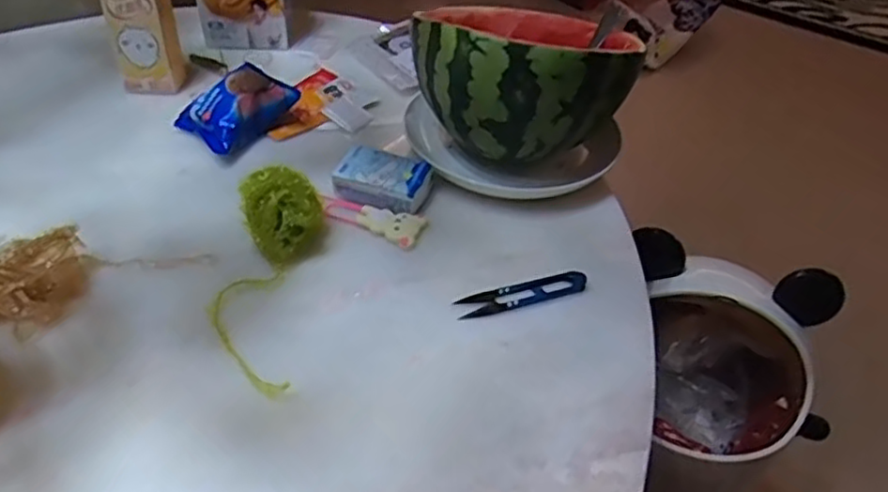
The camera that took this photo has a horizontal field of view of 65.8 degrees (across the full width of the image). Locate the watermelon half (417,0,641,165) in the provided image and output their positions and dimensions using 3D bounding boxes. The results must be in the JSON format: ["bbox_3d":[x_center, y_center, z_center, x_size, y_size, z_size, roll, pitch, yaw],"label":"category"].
[{"bbox_3d":[0.073,-0.152,0.613,0.186,0.132,0.185,15,43,11],"label":"watermelon half"}]

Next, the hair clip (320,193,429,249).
[{"bbox_3d":[-0.060,-0.026,0.566,0.091,0.007,0.037,21,45,17],"label":"hair clip"}]

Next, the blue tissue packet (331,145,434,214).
[{"bbox_3d":[-0.052,-0.055,0.584,0.078,0.026,0.051,14,43,10],"label":"blue tissue packet"}]

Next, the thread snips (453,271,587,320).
[{"bbox_3d":[0.059,0.034,0.508,0.101,0.006,0.023,-11,45,-17],"label":"thread snips"}]

